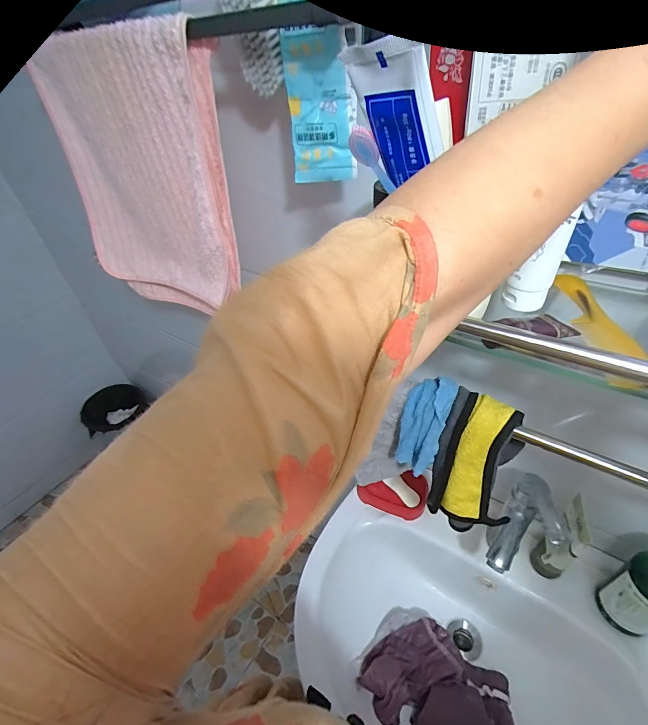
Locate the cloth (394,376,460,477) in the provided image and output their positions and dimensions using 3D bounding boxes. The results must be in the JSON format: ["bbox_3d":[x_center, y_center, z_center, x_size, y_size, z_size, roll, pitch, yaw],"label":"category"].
[{"bbox_3d":[0.115,0.074,0.423,0.049,0.119,0.030,30,31,34],"label":"cloth"}]

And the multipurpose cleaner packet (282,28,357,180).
[{"bbox_3d":[-0.004,-0.250,0.368,0.061,0.124,0.019,2,42,10],"label":"multipurpose cleaner packet"}]

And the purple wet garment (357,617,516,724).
[{"bbox_3d":[0.184,0.486,0.536,0.243,0.140,0.165,25,51,30],"label":"purple wet garment"}]

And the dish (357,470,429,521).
[{"bbox_3d":[0.132,0.250,0.711,0.129,0.047,0.076,11,45,19],"label":"dish"}]

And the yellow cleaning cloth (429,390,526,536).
[{"bbox_3d":[0.167,0.120,0.414,0.083,0.173,0.032,13,30,30],"label":"yellow cleaning cloth"}]

